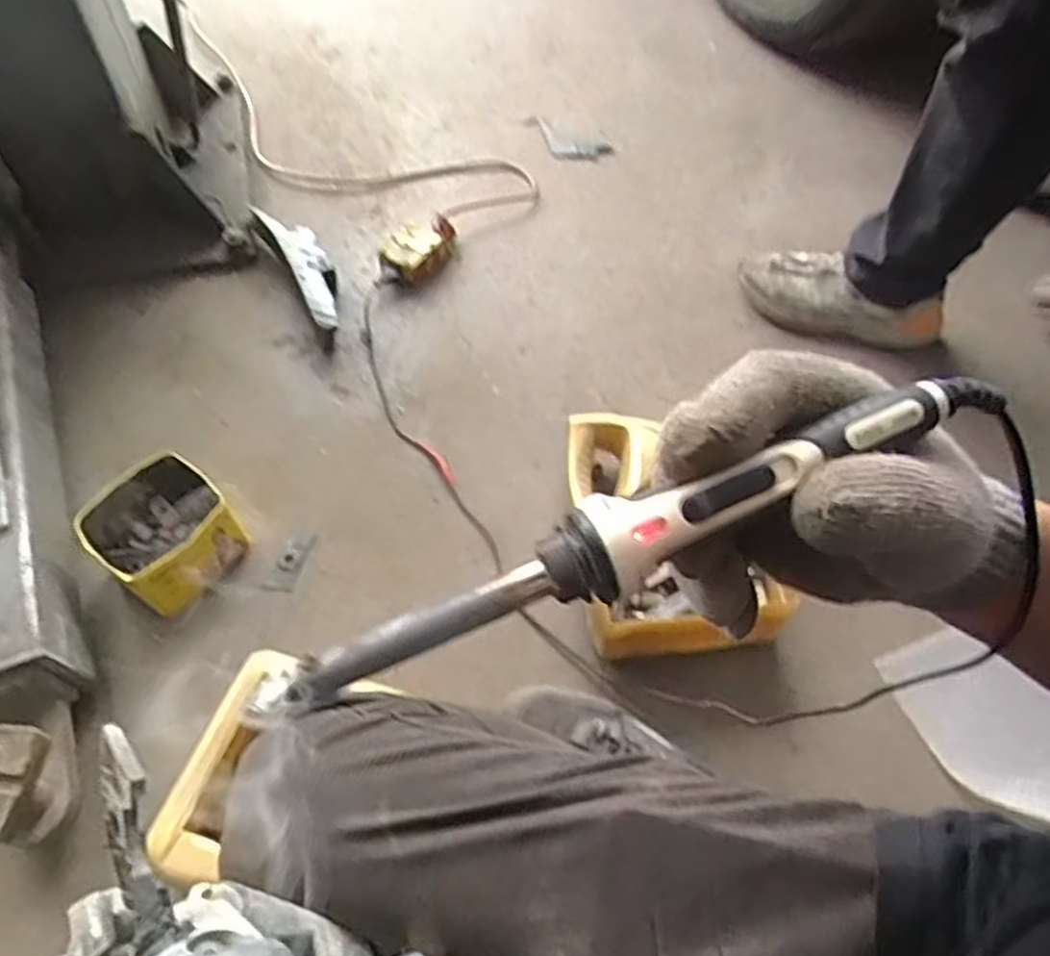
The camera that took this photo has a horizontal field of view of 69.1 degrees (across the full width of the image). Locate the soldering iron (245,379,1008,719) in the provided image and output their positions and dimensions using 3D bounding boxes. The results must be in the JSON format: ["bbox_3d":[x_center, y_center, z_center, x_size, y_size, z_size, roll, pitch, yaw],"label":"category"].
[{"bbox_3d":[0.039,0.014,0.225,0.240,0.022,0.023,-23,60,-8],"label":"soldering iron"}]

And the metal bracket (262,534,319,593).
[{"bbox_3d":[-0.269,0.096,0.878,0.034,0.006,0.077,13,57,7],"label":"metal bracket"}]

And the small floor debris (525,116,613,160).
[{"bbox_3d":[0.064,-0.602,1.359,0.172,0.013,0.074,35,62,20],"label":"small floor debris"}]

